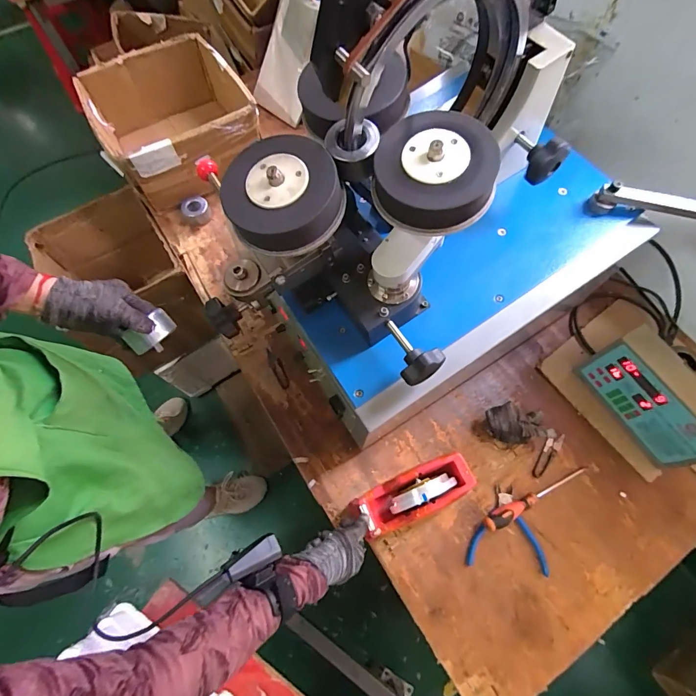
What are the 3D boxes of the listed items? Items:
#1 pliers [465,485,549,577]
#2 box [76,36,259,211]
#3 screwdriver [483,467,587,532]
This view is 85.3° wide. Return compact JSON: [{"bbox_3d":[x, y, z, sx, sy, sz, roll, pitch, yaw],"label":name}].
[{"bbox_3d":[0.275,0.312,0.656,0.135,0.014,0.131,5,67,3],"label":"pliers"},{"bbox_3d":[-0.418,-0.547,0.935,0.341,0.178,0.324,-28,70,-11],"label":"box"},{"bbox_3d":[0.337,0.262,0.667,0.222,0.034,0.029,-24,69,-9],"label":"screwdriver"}]

